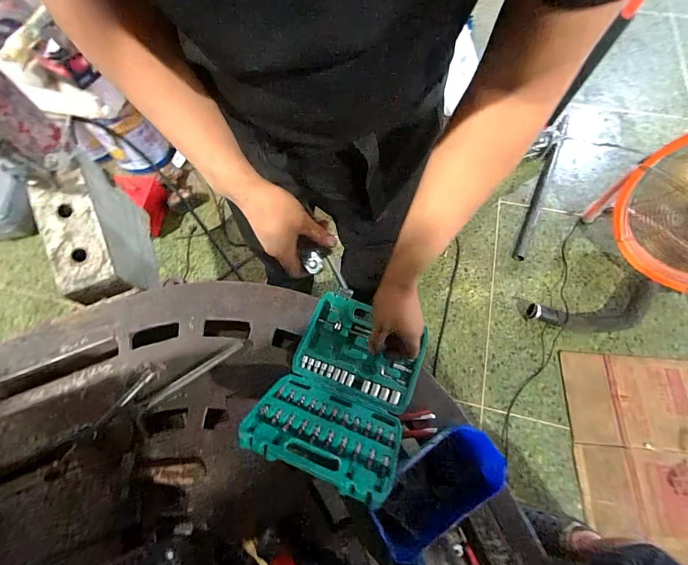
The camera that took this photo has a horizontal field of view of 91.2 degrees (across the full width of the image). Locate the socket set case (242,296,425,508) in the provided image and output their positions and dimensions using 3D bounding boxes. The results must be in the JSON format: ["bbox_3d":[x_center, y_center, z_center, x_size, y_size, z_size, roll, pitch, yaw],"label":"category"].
[{"bbox_3d":[0.007,0.170,0.612,0.244,0.157,0.309,20,70,10],"label":"socket set case"}]

